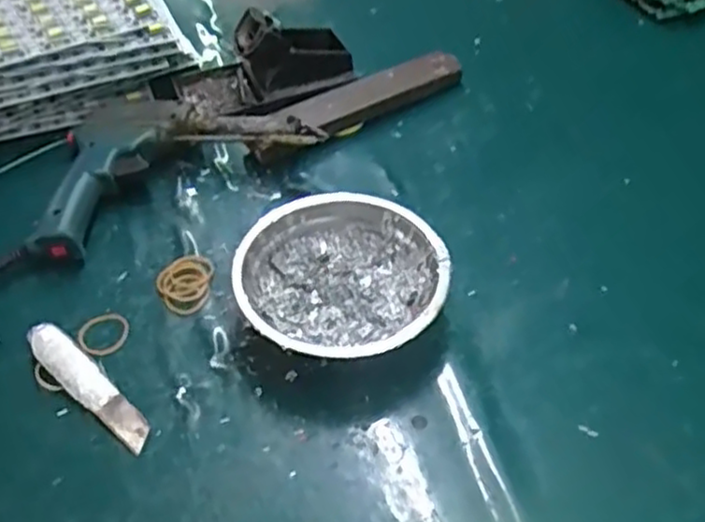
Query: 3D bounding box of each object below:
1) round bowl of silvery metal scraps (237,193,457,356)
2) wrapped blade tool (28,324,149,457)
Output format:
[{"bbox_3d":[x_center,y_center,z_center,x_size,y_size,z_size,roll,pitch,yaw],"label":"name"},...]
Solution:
[{"bbox_3d":[-0.006,0.016,0.448,0.124,0.045,0.123,0,48,-1],"label":"round bowl of silvery metal scraps"},{"bbox_3d":[-0.158,0.073,0.428,0.113,0.012,0.024,33,58,26],"label":"wrapped blade tool"}]

